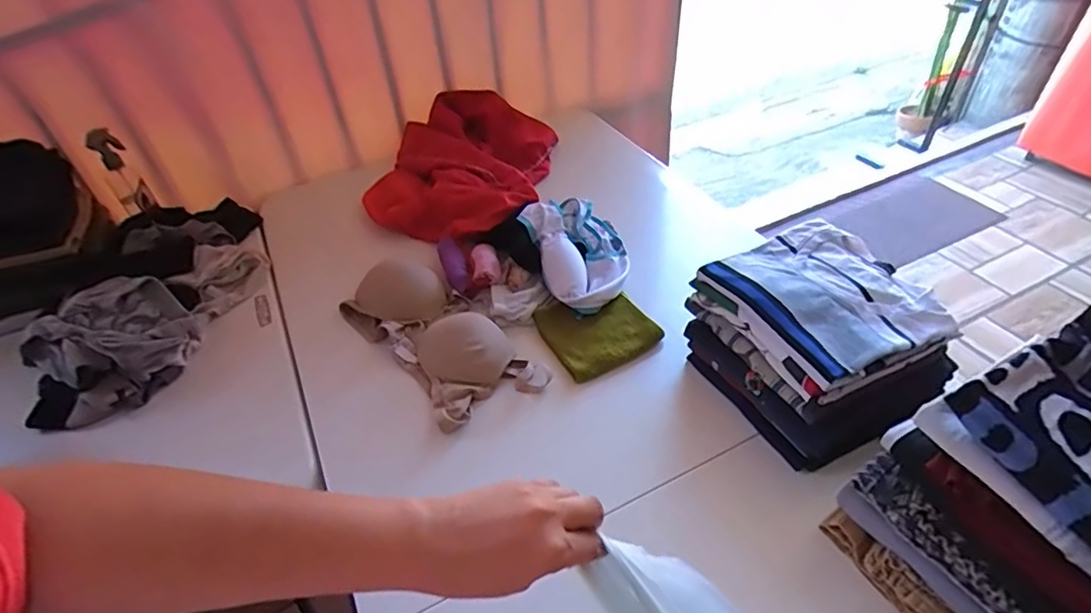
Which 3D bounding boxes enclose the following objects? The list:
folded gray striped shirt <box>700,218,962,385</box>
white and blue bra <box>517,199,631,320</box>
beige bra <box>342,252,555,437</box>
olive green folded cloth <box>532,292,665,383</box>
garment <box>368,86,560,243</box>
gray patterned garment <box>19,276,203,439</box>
[{"bbox_3d":[0.319,-0.021,0.649,0.184,0.023,0.208,-18,45,-13],"label":"folded gray striped shirt"},{"bbox_3d":[0.056,-0.088,0.887,0.140,0.057,0.206,-17,45,-12],"label":"white and blue bra"},{"bbox_3d":[-0.159,0.033,0.808,0.149,0.052,0.328,-33,50,-25],"label":"beige bra"},{"bbox_3d":[0.075,0.032,0.813,0.143,0.018,0.137,-21,46,-16],"label":"olive green folded cloth"},{"bbox_3d":[-0.134,-0.275,1.101,0.328,0.114,0.370,18,48,23],"label":"garment"},{"bbox_3d":[-0.593,0.059,0.771,0.124,0.113,0.209,31,54,32],"label":"gray patterned garment"}]

